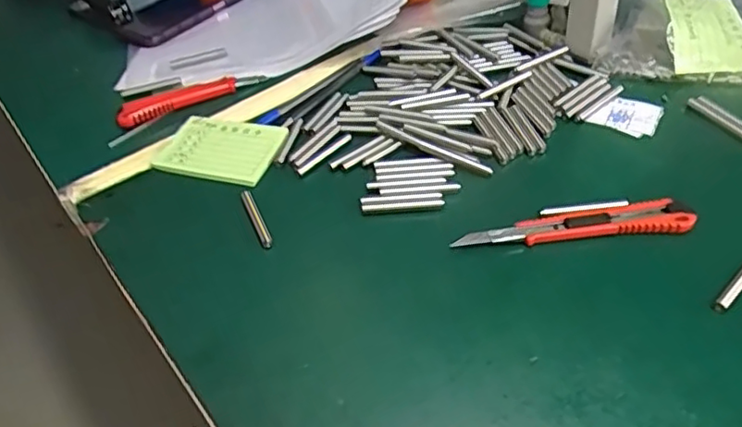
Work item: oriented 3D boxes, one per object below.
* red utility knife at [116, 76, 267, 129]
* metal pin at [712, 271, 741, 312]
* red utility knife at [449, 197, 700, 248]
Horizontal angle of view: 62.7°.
[{"bbox_3d":[-0.167,-0.110,0.563,0.135,0.014,0.029,-23,45,-16],"label":"red utility knife"},{"bbox_3d":[0.218,0.037,0.357,0.059,0.004,0.007,-35,50,-26],"label":"metal pin"},{"bbox_3d":[0.132,0.007,0.400,0.149,0.010,0.024,-4,43,4],"label":"red utility knife"}]

